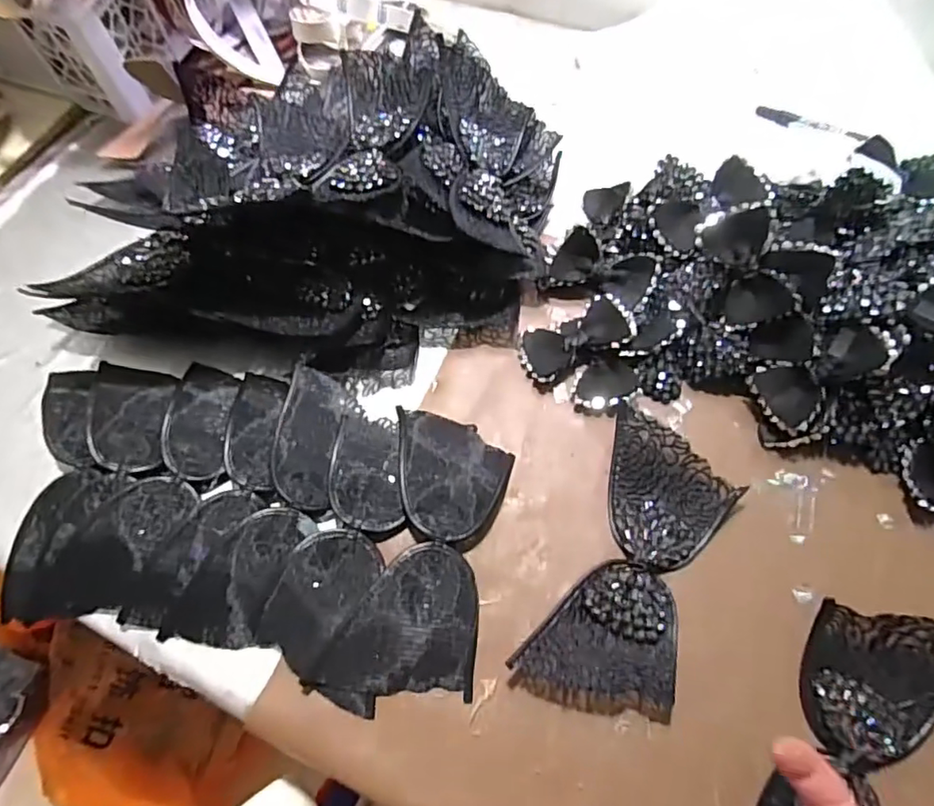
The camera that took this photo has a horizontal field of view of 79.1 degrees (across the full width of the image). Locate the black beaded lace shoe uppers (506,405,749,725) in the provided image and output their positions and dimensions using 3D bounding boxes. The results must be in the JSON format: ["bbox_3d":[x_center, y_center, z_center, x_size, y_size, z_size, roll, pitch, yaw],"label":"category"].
[{"bbox_3d":[0.116,0.110,0.388,0.094,0.018,0.203,24,66,14],"label":"black beaded lace shoe uppers"}]

